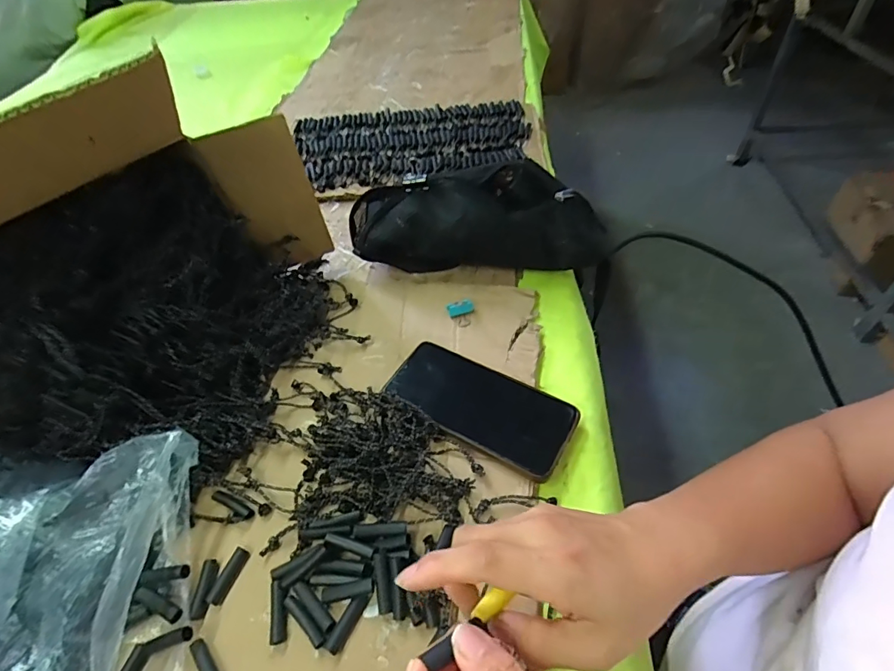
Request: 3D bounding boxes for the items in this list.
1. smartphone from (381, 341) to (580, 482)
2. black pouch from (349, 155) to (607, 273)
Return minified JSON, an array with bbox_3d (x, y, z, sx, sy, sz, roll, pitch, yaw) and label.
[{"bbox_3d":[0.028,0.059,0.403,0.159,0.012,0.074,23,53,23],"label":"smartphone"},{"bbox_3d":[0.034,-0.128,0.512,0.275,0.103,0.081,-3,48,2],"label":"black pouch"}]

